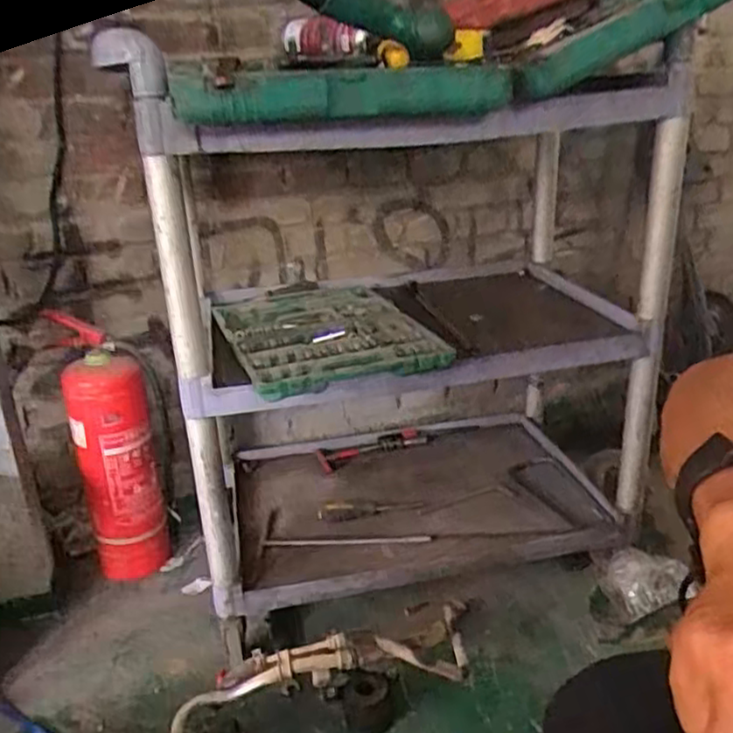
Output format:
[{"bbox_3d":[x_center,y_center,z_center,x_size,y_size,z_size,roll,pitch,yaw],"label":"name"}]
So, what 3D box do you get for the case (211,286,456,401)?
[{"bbox_3d":[-0.070,-0.051,1.022,0.264,0.038,0.344,-11,23,-20],"label":"case"}]

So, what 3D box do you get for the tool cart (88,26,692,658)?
[{"bbox_3d":[0.070,-0.062,1.102,0.773,0.719,0.501,-10,22,-19],"label":"tool cart"}]

